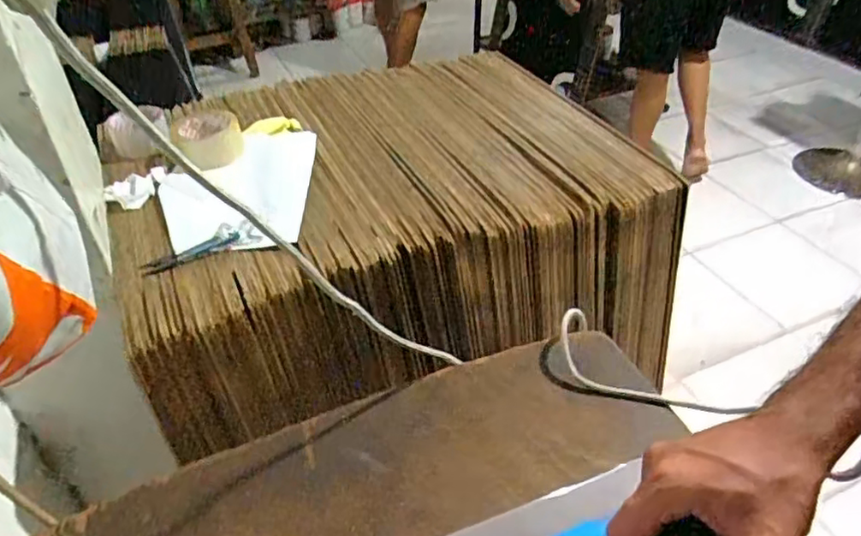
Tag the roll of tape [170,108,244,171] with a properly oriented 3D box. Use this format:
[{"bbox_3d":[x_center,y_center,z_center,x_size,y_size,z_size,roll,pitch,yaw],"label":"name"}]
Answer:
[{"bbox_3d":[-0.350,-0.208,0.968,0.092,0.061,0.092,-1,40,1],"label":"roll of tape"}]

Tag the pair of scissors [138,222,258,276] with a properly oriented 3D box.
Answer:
[{"bbox_3d":[-0.288,-0.029,0.768,0.142,0.021,0.033,-21,44,-22],"label":"pair of scissors"}]

